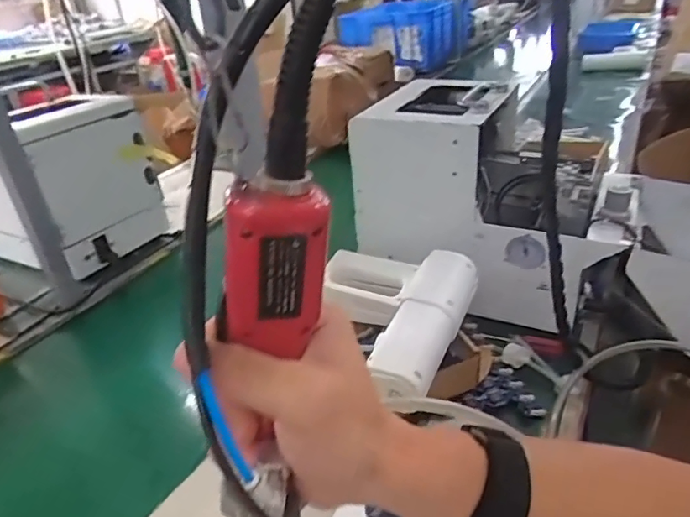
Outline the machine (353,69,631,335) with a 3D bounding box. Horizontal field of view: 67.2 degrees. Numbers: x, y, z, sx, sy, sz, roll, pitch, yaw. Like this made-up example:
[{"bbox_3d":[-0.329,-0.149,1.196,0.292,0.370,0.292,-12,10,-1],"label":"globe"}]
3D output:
[{"bbox_3d":[0.204,-0.090,0.724,0.323,0.258,0.205,11,34,26],"label":"machine"}]

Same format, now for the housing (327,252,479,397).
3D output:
[{"bbox_3d":[0.043,0.062,0.578,0.177,0.053,0.210,7,32,20],"label":"housing"}]

